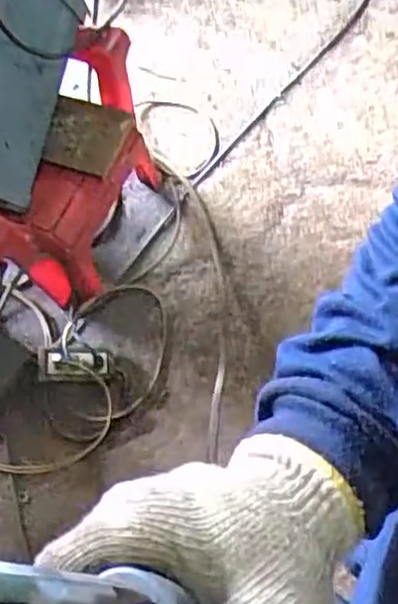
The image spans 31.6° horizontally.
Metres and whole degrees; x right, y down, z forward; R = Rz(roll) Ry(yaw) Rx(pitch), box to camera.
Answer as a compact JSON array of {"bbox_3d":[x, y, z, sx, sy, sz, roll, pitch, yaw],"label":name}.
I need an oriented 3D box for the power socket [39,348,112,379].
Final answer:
[{"bbox_3d":[-0.224,0.110,1.283,0.126,0.028,0.054,-4,69,-1],"label":"power socket"}]

